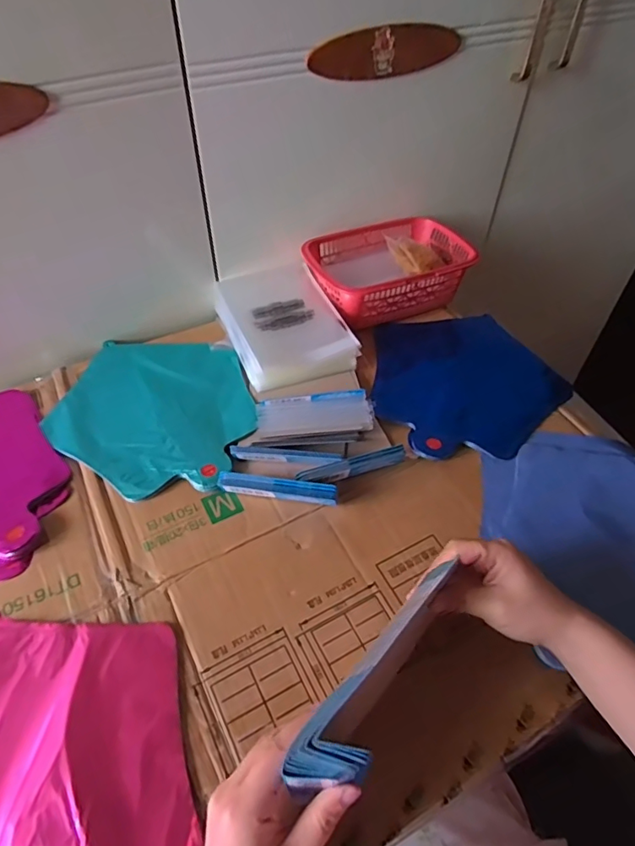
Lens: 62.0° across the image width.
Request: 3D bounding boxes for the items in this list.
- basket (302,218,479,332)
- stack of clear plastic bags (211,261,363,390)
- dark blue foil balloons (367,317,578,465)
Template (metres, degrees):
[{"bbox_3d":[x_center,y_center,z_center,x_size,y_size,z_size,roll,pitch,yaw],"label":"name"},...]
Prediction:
[{"bbox_3d":[0.095,-0.208,0.716,0.208,0.069,0.143,-21,54,-19],"label":"basket"},{"bbox_3d":[-0.042,-0.119,0.659,0.139,0.035,0.175,-17,52,-16],"label":"stack of clear plastic bags"},{"bbox_3d":[0.177,-0.051,0.630,0.227,0.021,0.225,-4,50,-6],"label":"dark blue foil balloons"}]

